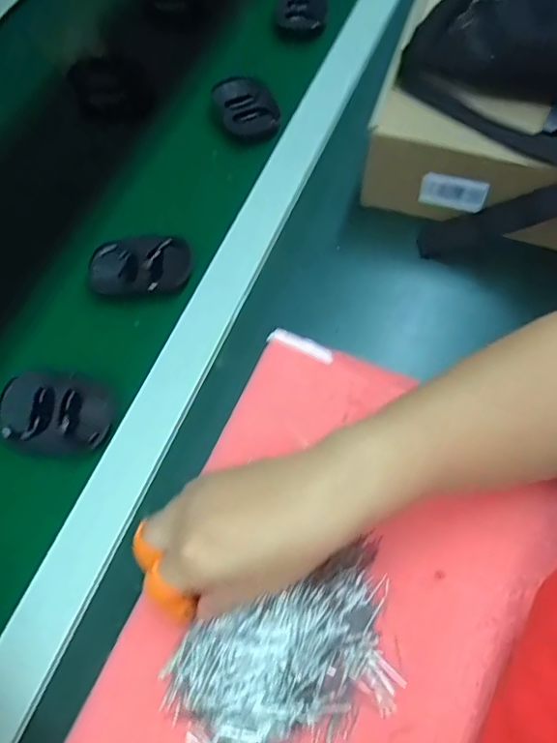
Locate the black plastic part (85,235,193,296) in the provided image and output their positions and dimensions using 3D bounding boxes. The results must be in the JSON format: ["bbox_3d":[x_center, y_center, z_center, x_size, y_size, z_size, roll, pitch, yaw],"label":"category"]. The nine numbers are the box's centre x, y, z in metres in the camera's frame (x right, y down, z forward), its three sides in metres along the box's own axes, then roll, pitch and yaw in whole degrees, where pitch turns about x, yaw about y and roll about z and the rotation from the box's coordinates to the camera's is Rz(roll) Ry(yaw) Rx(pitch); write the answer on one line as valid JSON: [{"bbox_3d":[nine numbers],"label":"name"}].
[{"bbox_3d":[-0.120,-0.093,0.476,0.086,0.018,0.056,-2,62,3],"label":"black plastic part"}]

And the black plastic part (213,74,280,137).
[{"bbox_3d":[-0.033,-0.271,0.560,0.052,0.021,0.078,-22,63,-8],"label":"black plastic part"}]

